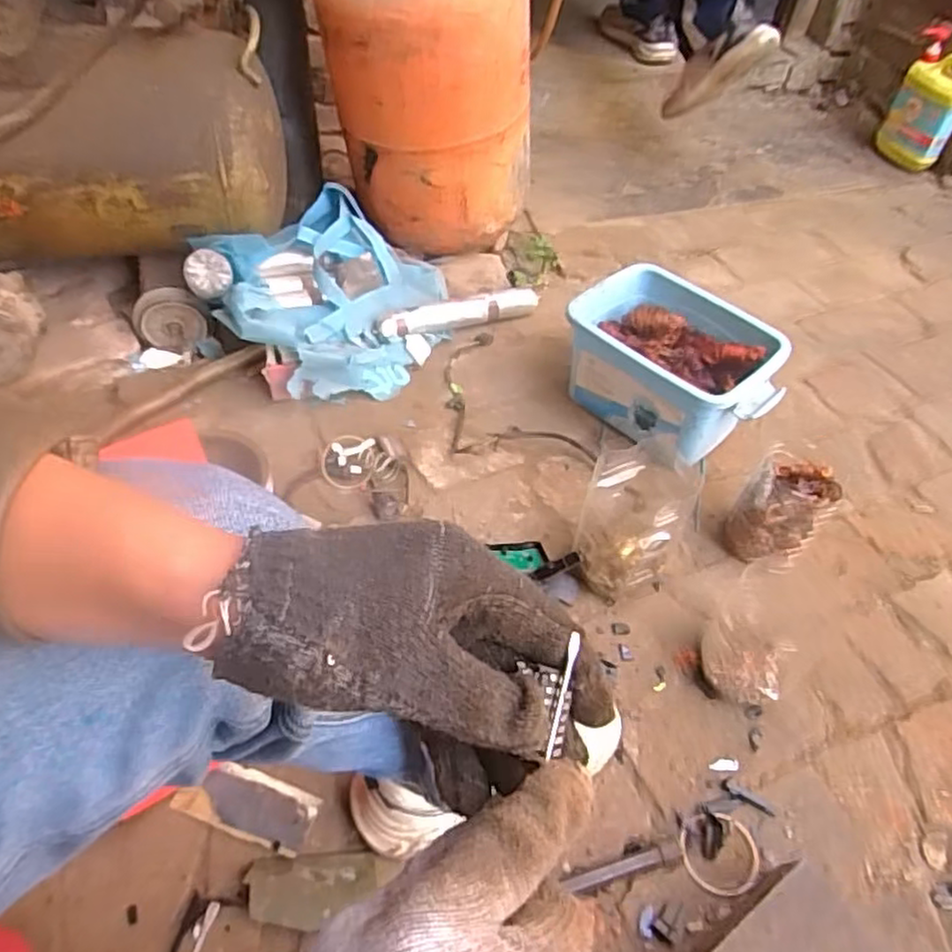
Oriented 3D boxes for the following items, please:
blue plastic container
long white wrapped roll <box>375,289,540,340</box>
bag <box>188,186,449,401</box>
[{"bbox_3d":[0.265,-0.149,0.943,0.269,0.133,0.175,39,59,25],"label":"blue plastic container"},{"bbox_3d":[-0.024,-0.254,1.097,0.257,0.032,0.034,-15,54,-15],"label":"long white wrapped roll"},{"bbox_3d":[-0.211,-0.270,1.050,0.335,0.156,0.303,-37,62,-28],"label":"bag"}]

